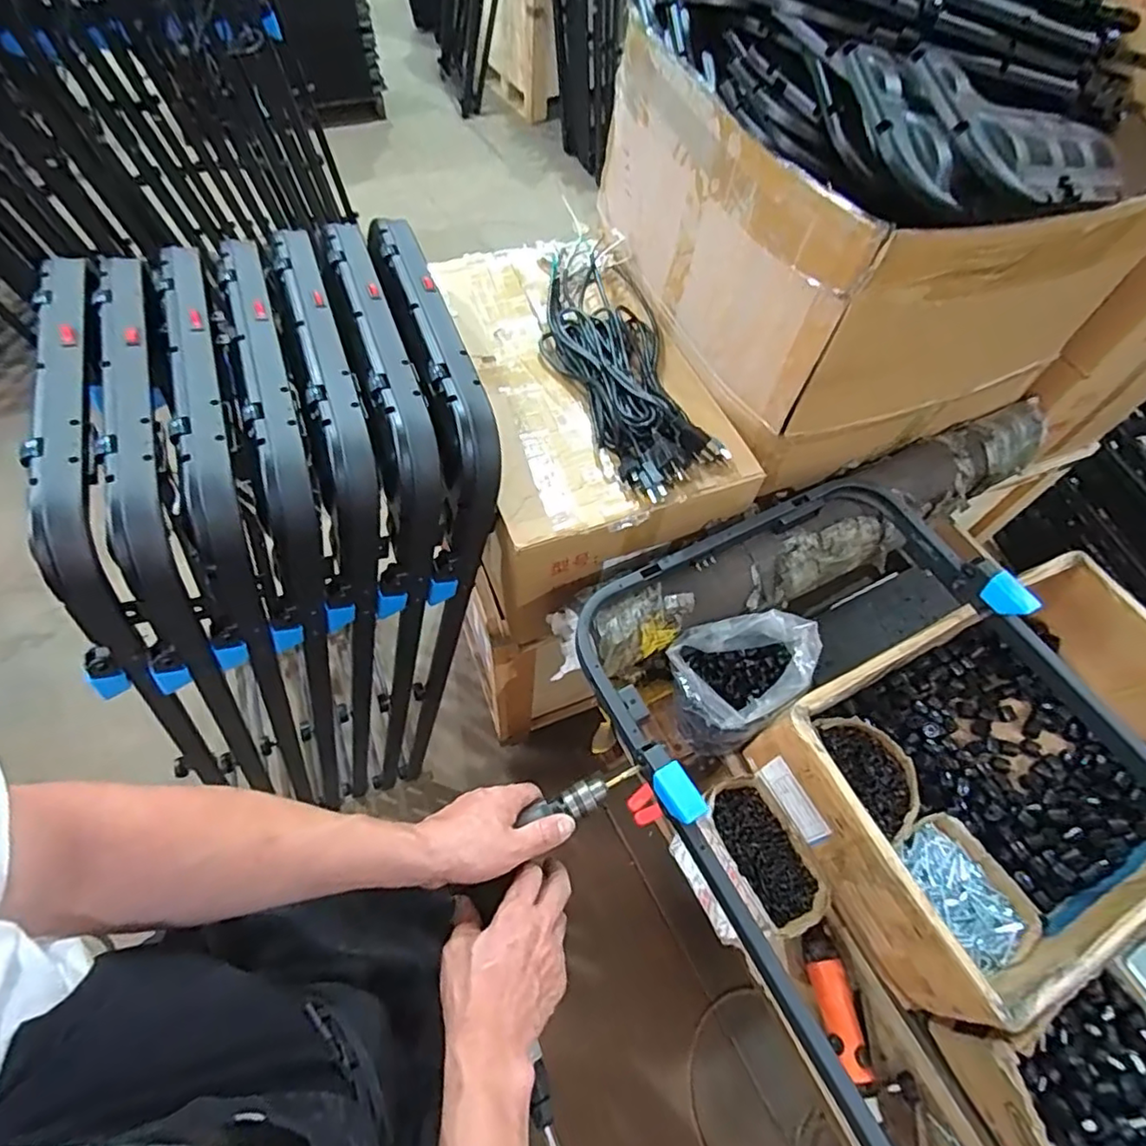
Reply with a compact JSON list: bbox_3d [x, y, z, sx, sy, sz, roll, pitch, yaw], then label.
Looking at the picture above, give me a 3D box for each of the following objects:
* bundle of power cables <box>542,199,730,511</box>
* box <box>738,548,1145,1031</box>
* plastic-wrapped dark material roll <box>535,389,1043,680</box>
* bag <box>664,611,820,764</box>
[{"bbox_3d":[0.058,-0.304,0.851,0.176,0.049,0.488,-10,60,-11],"label":"bundle of power cables"},{"bbox_3d":[0.539,0.238,0.769,0.520,0.168,0.344,-23,63,-17],"label":"box"},{"bbox_3d":[0.374,-0.070,0.856,0.861,0.089,0.125,-24,63,-18],"label":"plastic-wrapped dark material roll"},{"bbox_3d":[0.220,0.152,0.823,0.183,0.163,0.131,-9,60,-10],"label":"bag"}]

